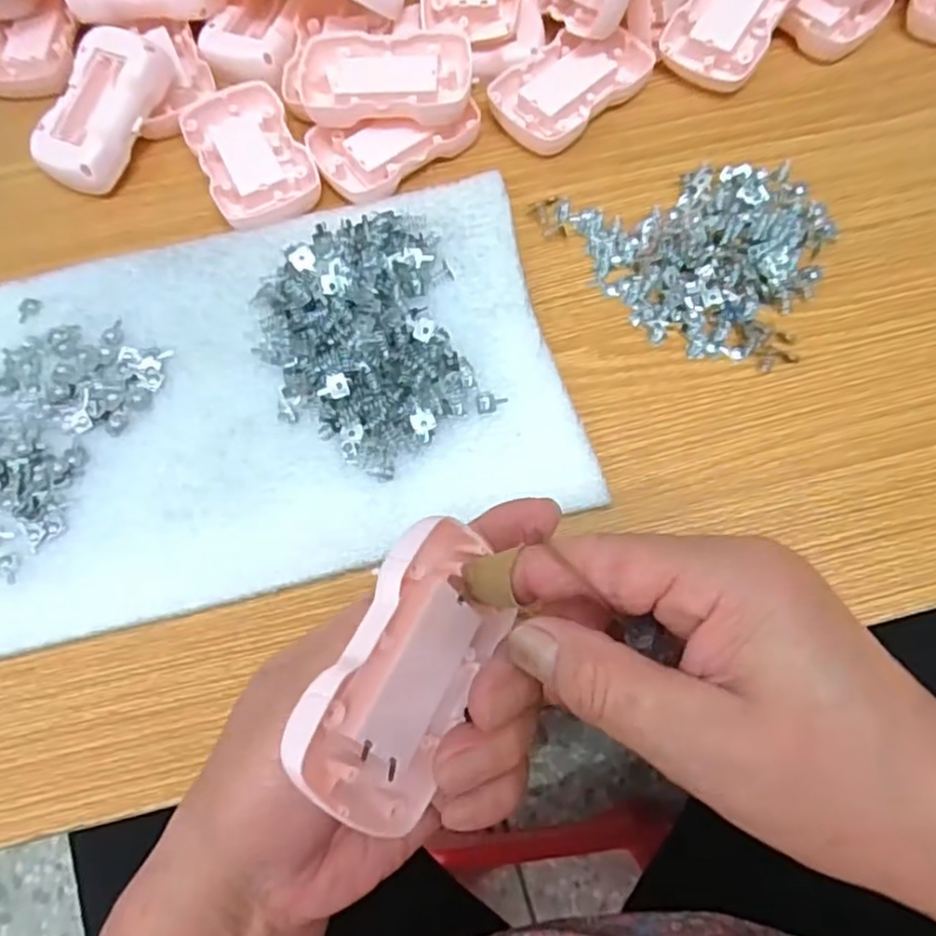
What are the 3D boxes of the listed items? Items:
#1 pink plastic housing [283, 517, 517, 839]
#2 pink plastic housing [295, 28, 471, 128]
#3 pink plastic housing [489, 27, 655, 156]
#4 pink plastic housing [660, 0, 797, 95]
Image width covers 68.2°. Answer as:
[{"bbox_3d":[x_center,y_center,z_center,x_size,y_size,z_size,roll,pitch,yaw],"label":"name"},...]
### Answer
[{"bbox_3d":[-0.019,0.059,0.212,0.017,0.054,0.089,0,57,46],"label":"pink plastic housing"},{"bbox_3d":[-0.043,-0.204,0.365,0.088,0.021,0.057,-3,70,2],"label":"pink plastic housing"},{"bbox_3d":[0.055,-0.208,0.378,0.086,0.015,0.053,-41,73,-11],"label":"pink plastic housing"},{"bbox_3d":[0.147,-0.250,0.378,0.054,0.019,0.090,33,93,16],"label":"pink plastic housing"}]

